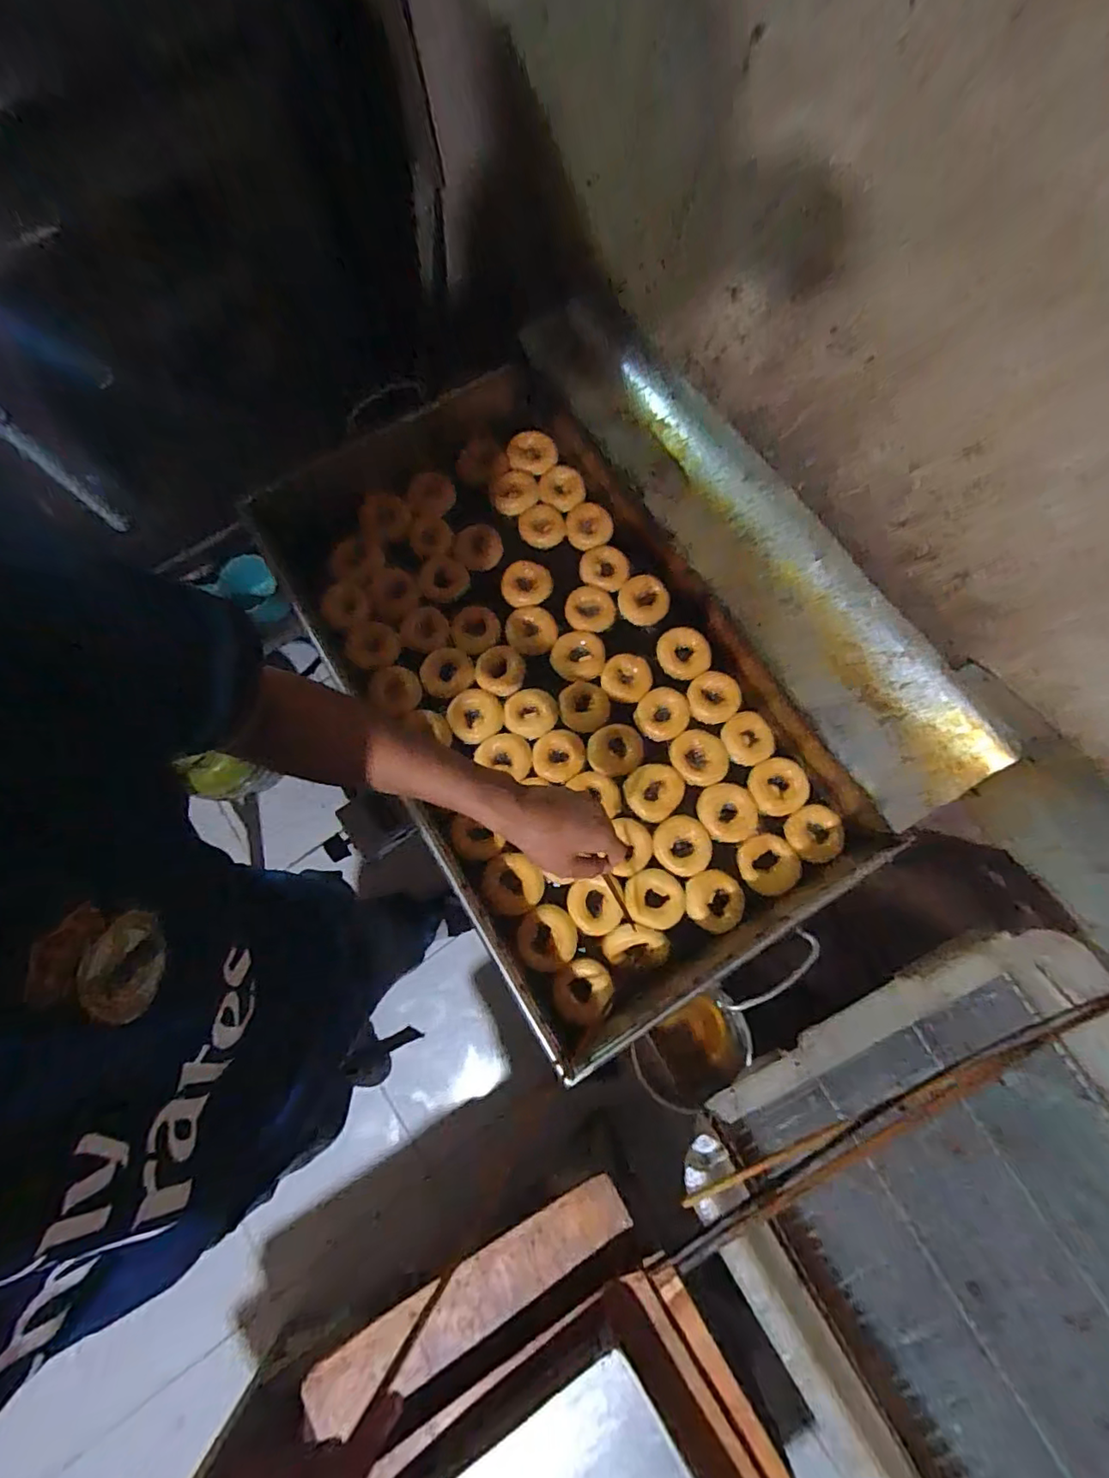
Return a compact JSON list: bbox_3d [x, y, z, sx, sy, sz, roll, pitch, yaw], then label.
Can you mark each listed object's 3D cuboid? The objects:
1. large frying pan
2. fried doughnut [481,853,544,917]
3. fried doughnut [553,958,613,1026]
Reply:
[{"bbox_3d":[-0.011,-0.096,0.780,0.497,0.107,0.865,-32,77,-8],"label":"large frying pan"},{"bbox_3d":[-0.058,0.189,0.733,0.077,0.035,0.073,0,75,0],"label":"fried doughnut"},{"bbox_3d":[0.035,0.314,0.710,0.070,0.024,0.077,0,75,0],"label":"fried doughnut"}]

